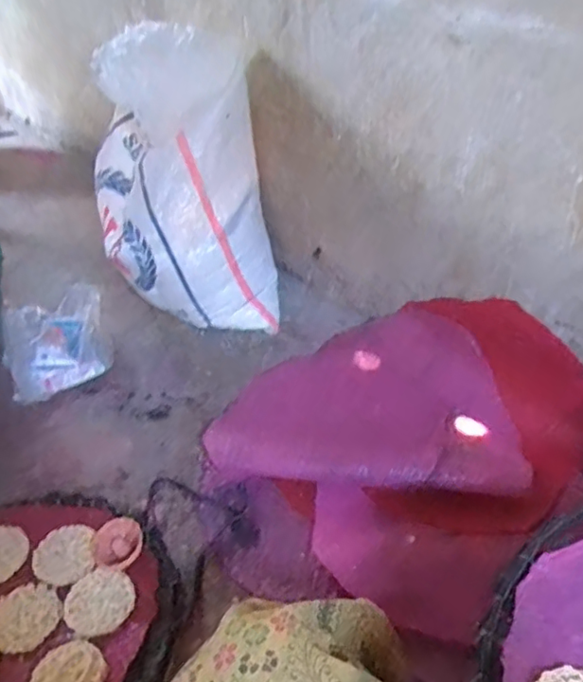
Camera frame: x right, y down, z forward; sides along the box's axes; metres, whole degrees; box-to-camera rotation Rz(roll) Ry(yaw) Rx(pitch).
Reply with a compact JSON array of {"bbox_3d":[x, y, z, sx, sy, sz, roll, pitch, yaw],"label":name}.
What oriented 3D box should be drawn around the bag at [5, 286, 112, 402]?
[{"bbox_3d":[-0.403,0.004,1.026,0.175,0.080,0.192,-19,42,-17],"label":"bag"}]

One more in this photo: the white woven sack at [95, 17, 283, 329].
[{"bbox_3d":[-0.184,-0.244,0.996,0.281,0.442,0.196,-5,40,-1],"label":"white woven sack"}]

